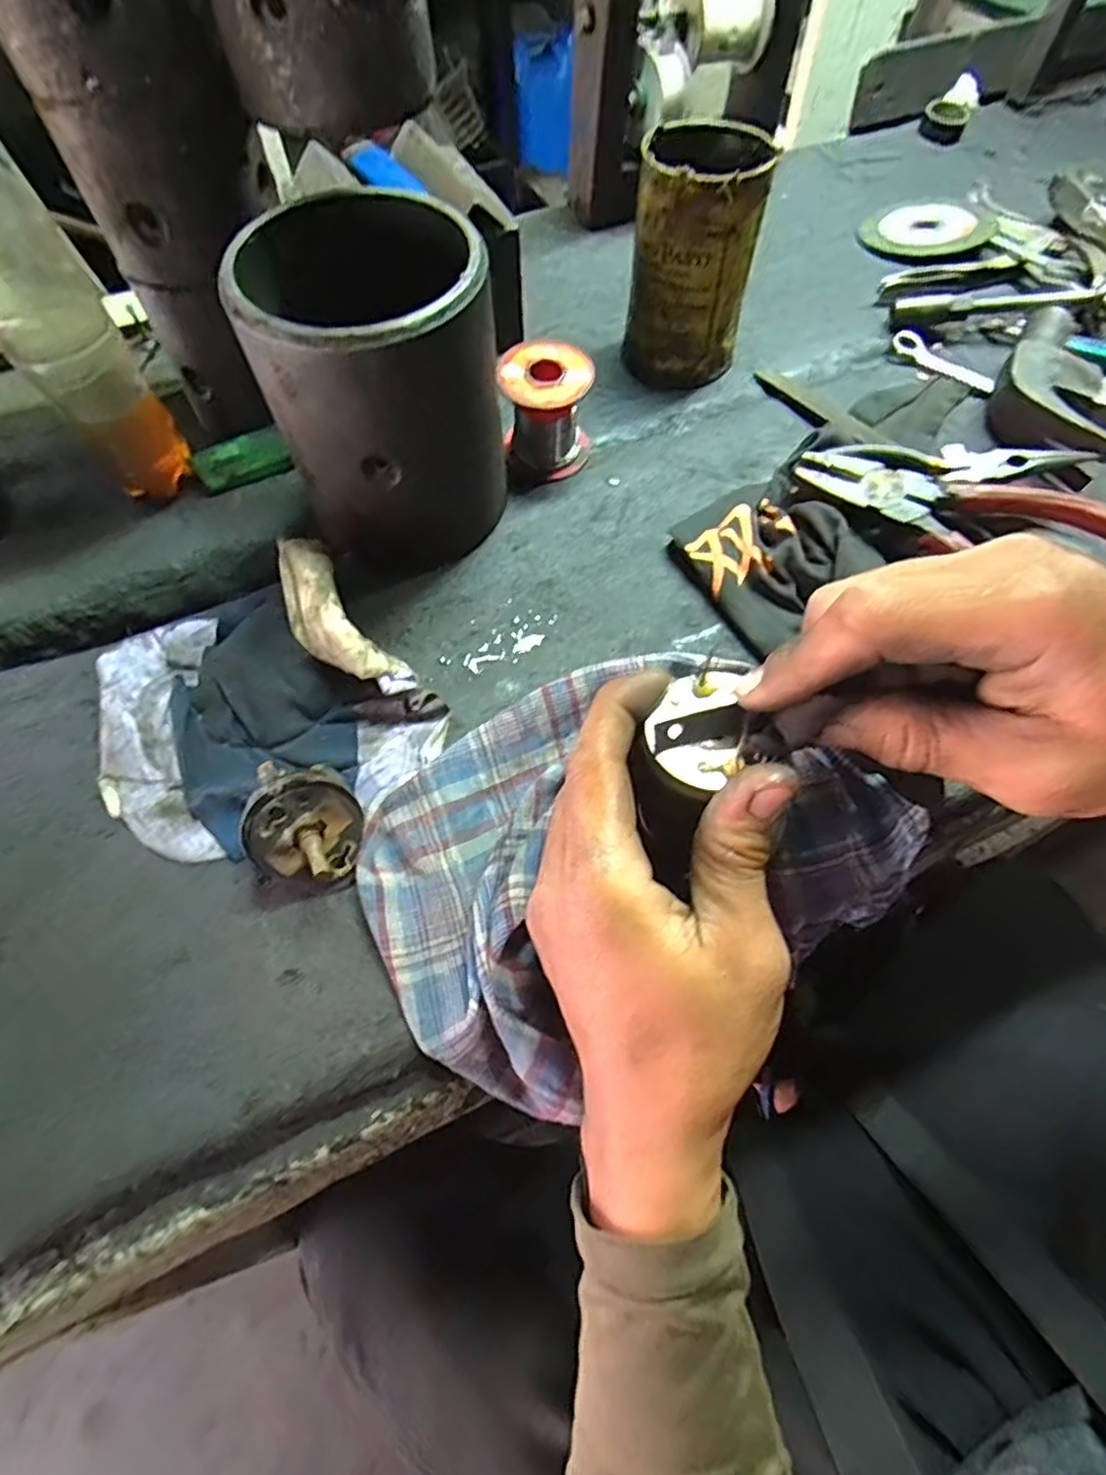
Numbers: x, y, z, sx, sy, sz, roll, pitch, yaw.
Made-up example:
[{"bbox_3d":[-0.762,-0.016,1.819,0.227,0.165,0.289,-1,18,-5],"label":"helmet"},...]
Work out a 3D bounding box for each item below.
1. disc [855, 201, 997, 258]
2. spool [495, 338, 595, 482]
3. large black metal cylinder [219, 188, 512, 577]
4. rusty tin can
[{"bbox_3d":[0.299,-0.404,0.512,0.093,0.017,0.083,-20,64,-9],"label":"disc"},{"bbox_3d":[-0.004,-0.191,0.380,0.051,0.058,0.051,0,63,0],"label":"spool"},{"bbox_3d":[-0.081,-0.167,0.326,0.107,0.143,0.105,-2,63,-1],"label":"large black metal cylinder"},{"bbox_3d":[0.086,-0.293,0.399,0.073,0.116,0.077,8,63,5],"label":"rusty tin can"}]

